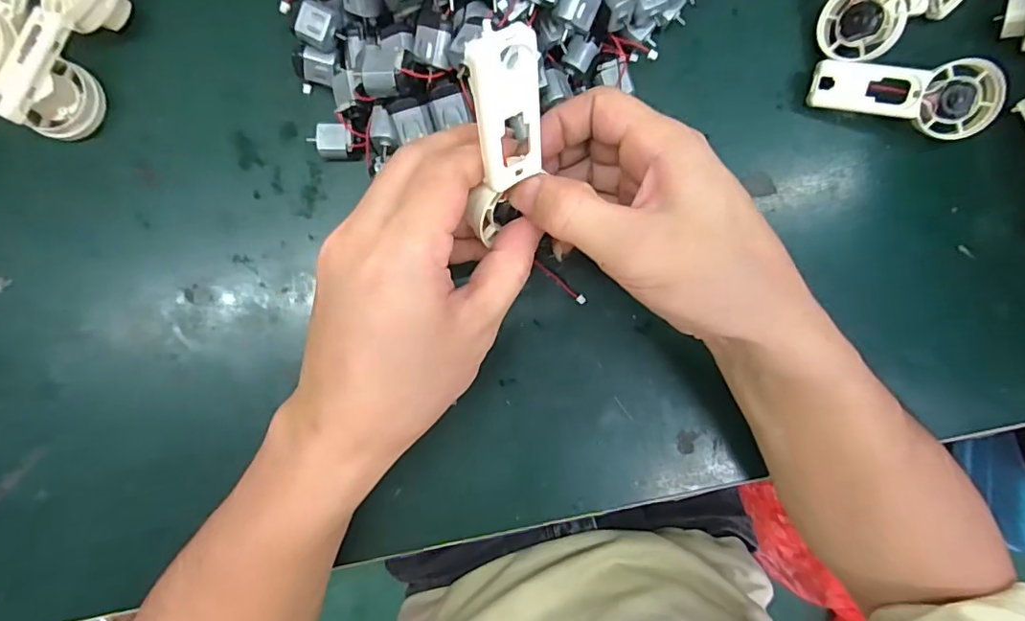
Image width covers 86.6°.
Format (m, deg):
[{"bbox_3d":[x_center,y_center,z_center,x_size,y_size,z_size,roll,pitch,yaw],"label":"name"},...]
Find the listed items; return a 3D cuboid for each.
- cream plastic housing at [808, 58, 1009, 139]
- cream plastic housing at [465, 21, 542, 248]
[{"bbox_3d":[0.214,-0.117,0.302,0.090,0.035,0.036,5,89,-2],"label":"cream plastic housing"},{"bbox_3d":[-0.003,-0.061,0.206,0.026,0.084,0.015,2,48,-2],"label":"cream plastic housing"}]

